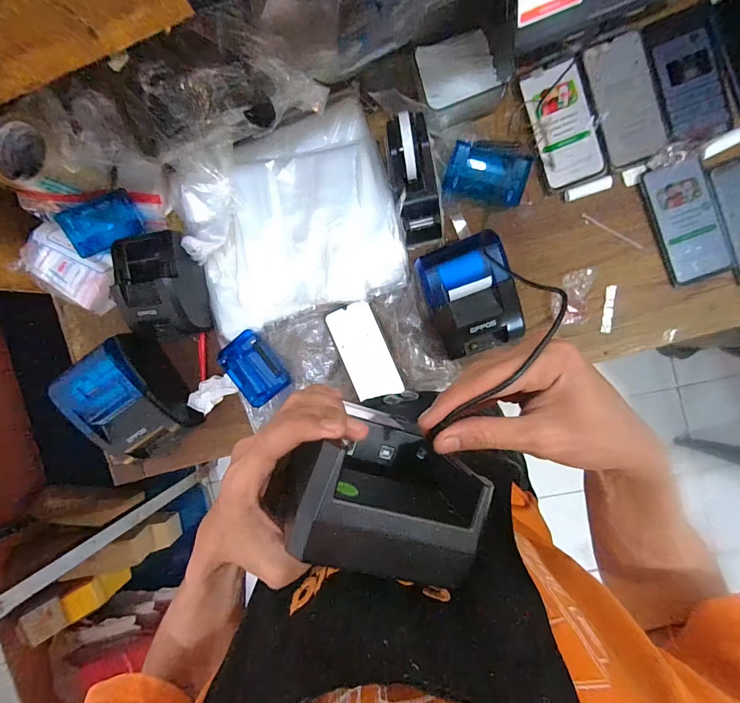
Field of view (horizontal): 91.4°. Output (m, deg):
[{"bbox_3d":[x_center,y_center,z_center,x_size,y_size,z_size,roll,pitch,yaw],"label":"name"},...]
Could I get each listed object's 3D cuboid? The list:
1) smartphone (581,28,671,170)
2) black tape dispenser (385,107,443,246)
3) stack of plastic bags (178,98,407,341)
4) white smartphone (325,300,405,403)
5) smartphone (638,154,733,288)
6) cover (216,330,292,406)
[{"bbox_3d":[0.348,-0.339,0.488,0.077,0.015,0.164,-17,92,9],"label":"smartphone"},{"bbox_3d":[0.060,-0.230,0.495,0.071,0.079,0.158,-12,96,8],"label":"black tape dispenser"},{"bbox_3d":[-0.125,-0.201,0.543,0.317,0.036,0.289,-15,92,9],"label":"stack of plastic bags"},{"bbox_3d":[-0.009,0.000,0.564,0.075,0.008,0.150,-22,88,8],"label":"white smartphone"},{"bbox_3d":[0.434,-0.176,0.491,0.076,0.011,0.159,-21,91,9],"label":"smartphone"},{"bbox_3d":[-0.189,0.027,0.583,0.078,0.023,0.110,-39,88,9],"label":"cover"}]

